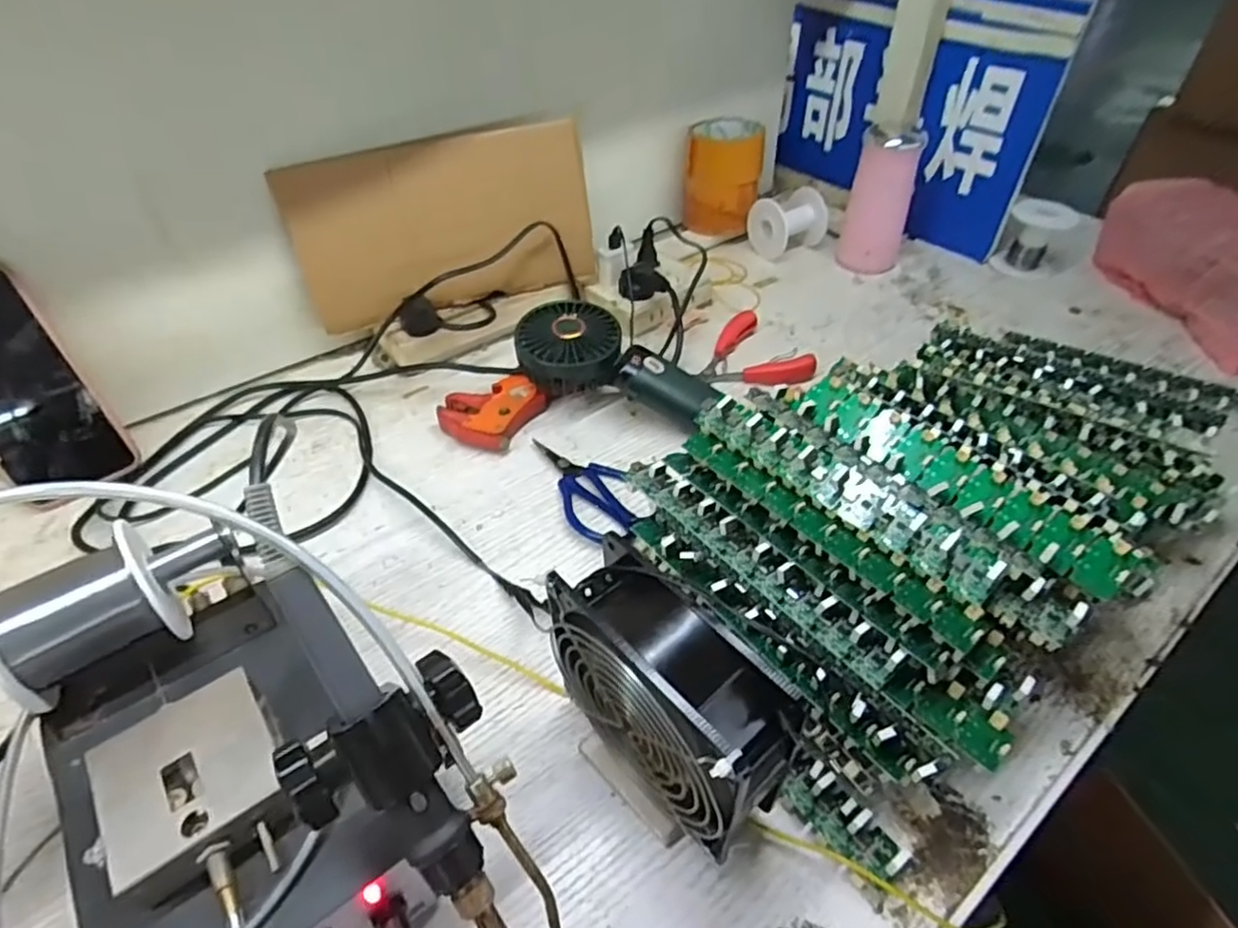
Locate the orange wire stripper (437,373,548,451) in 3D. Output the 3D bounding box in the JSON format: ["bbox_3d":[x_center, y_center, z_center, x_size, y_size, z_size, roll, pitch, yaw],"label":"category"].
[{"bbox_3d":[-0.110,-0.045,0.571,0.071,0.022,0.082,23,49,21],"label":"orange wire stripper"}]

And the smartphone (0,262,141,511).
[{"bbox_3d":[-0.435,-0.054,0.485,0.078,0.167,0.012,-29,30,-21],"label":"smartphone"}]

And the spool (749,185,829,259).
[{"bbox_3d":[0.194,-0.277,0.765,0.073,0.056,0.059,-21,48,-20],"label":"spool"}]

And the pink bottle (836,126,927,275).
[{"bbox_3d":[0.281,-0.280,0.717,0.068,0.134,0.057,19,48,18],"label":"pink bottle"}]

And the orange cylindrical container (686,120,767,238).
[{"bbox_3d":[0.118,-0.333,0.781,0.086,0.105,0.088,4,45,4],"label":"orange cylindrical container"}]

